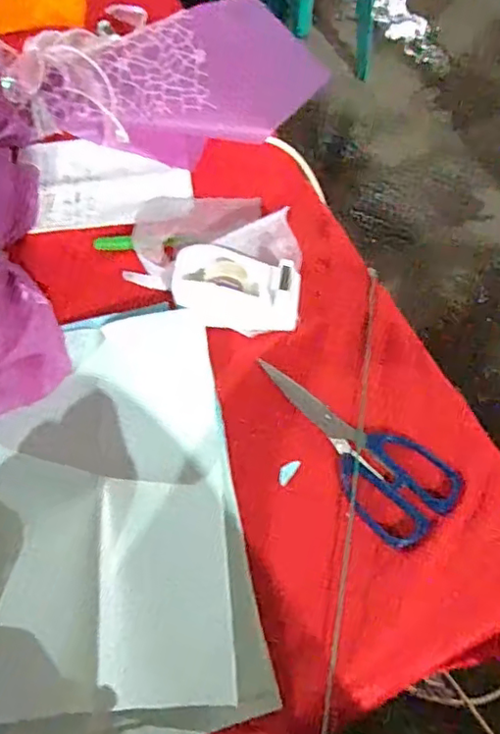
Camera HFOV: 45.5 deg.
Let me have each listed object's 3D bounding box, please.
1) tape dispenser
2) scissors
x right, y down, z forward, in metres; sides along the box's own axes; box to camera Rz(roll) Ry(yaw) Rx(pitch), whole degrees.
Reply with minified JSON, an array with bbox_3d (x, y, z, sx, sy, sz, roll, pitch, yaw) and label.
[{"bbox_3d":[-0.010,-0.061,0.485,0.100,0.045,0.055,3,59,3],"label":"tape dispenser"},{"bbox_3d":[0.074,0.054,0.450,0.073,0.011,0.171,-38,65,-19],"label":"scissors"}]

